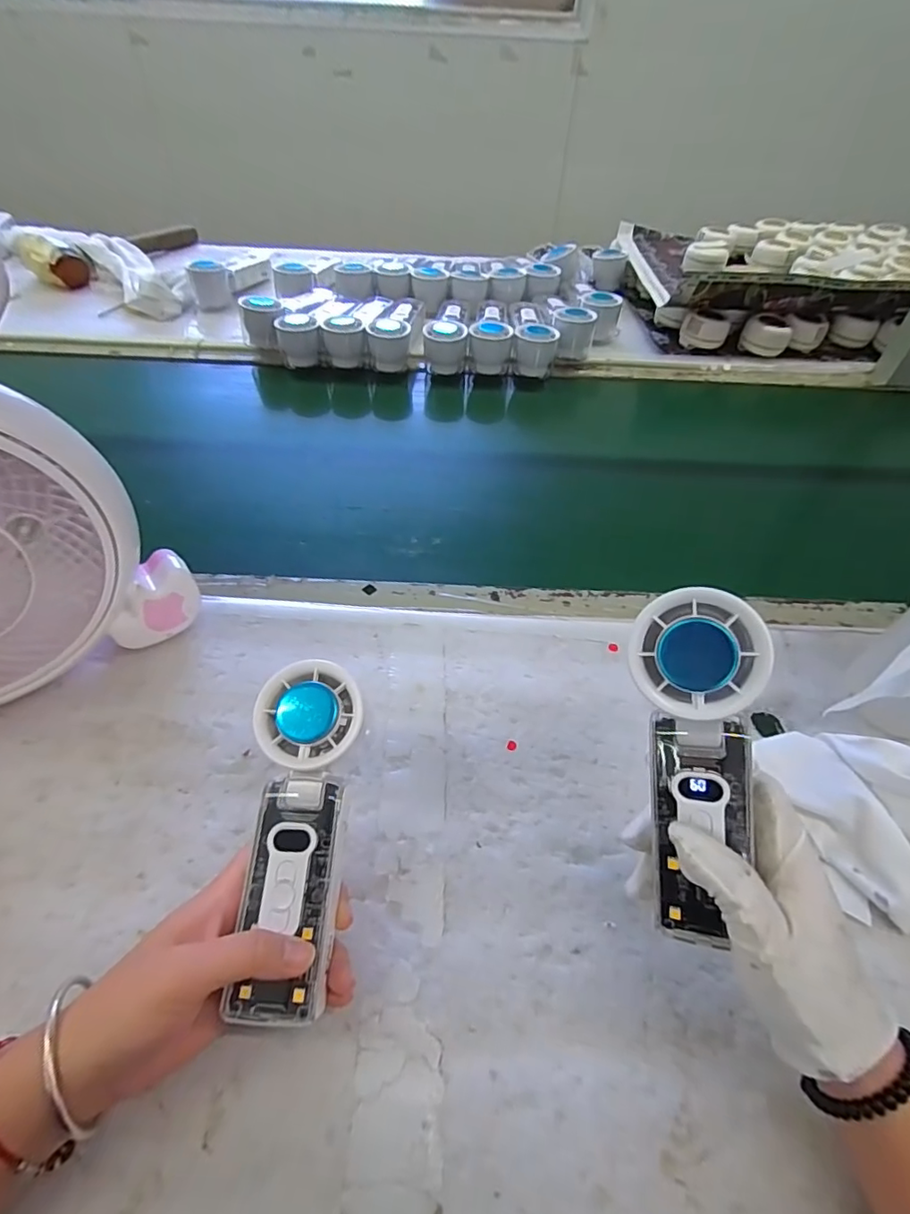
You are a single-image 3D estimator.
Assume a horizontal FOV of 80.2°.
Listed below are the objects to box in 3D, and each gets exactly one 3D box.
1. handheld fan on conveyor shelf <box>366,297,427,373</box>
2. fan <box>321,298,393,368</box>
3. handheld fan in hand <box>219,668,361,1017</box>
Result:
[{"bbox_3d":[-0.071,-0.394,0.757,0.058,0.053,0.165,9,51,6],"label":"handheld fan on conveyor shelf"},{"bbox_3d":[-0.131,-0.394,0.751,0.057,0.050,0.156,9,51,6],"label":"fan"},{"bbox_3d":[-0.078,0.112,0.280,0.051,0.034,0.164,1,73,0],"label":"handheld fan in hand"}]

